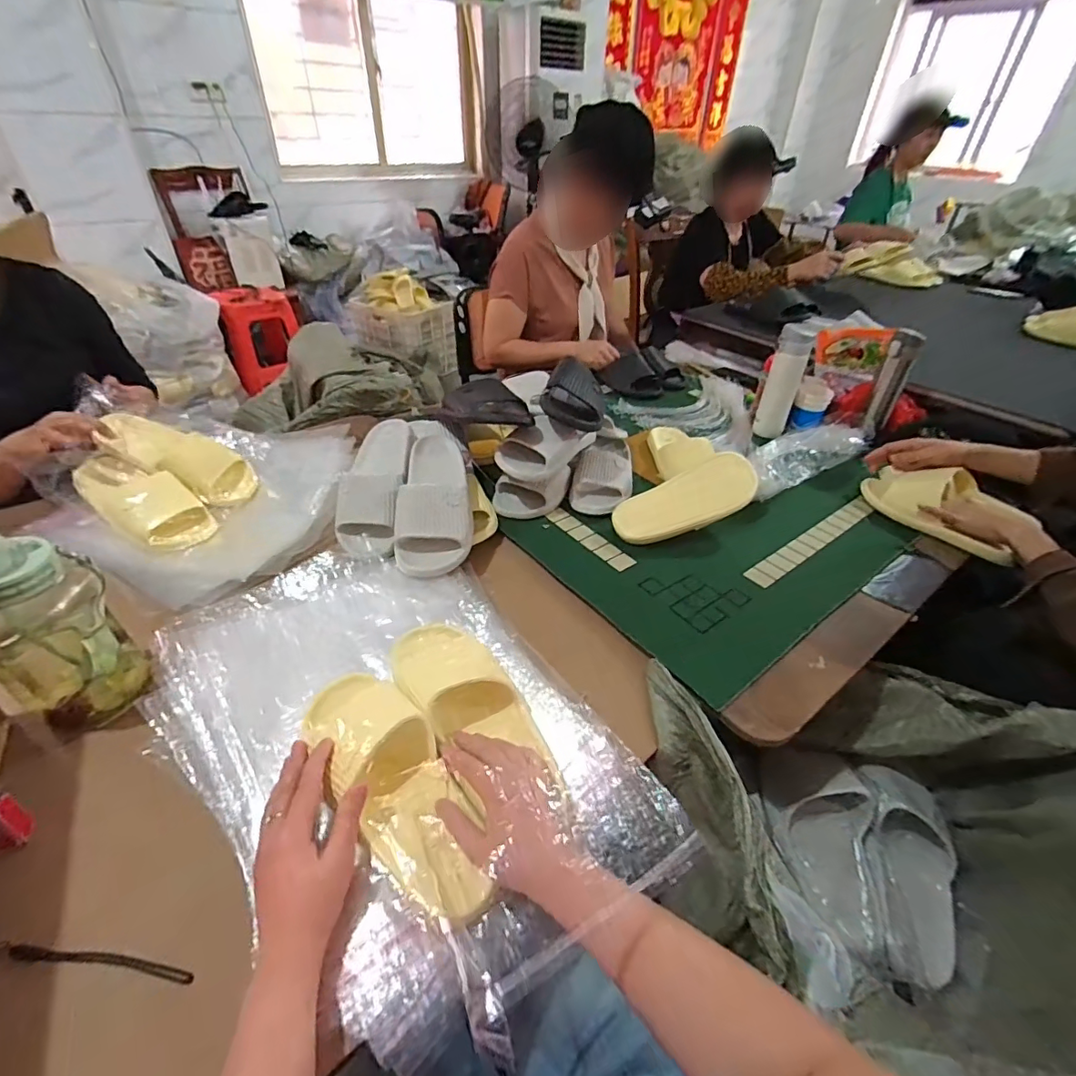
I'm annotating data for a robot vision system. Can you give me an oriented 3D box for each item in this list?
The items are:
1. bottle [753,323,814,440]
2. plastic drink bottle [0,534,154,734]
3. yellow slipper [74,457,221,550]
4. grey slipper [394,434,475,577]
[{"bbox_3d":[0.519,-0.324,1.101,0.069,0.220,0.080,20,42,20],"label":"bottle"},{"bbox_3d":[-0.481,0.091,0.514,0.081,0.212,0.110,25,44,26],"label":"plastic drink bottle"},{"bbox_3d":[-0.615,-0.061,0.802,0.242,0.084,0.097,23,43,24],"label":"yellow slipper"},{"bbox_3d":[-0.155,-0.074,0.775,0.109,0.059,0.282,-2,55,-5],"label":"grey slipper"}]

